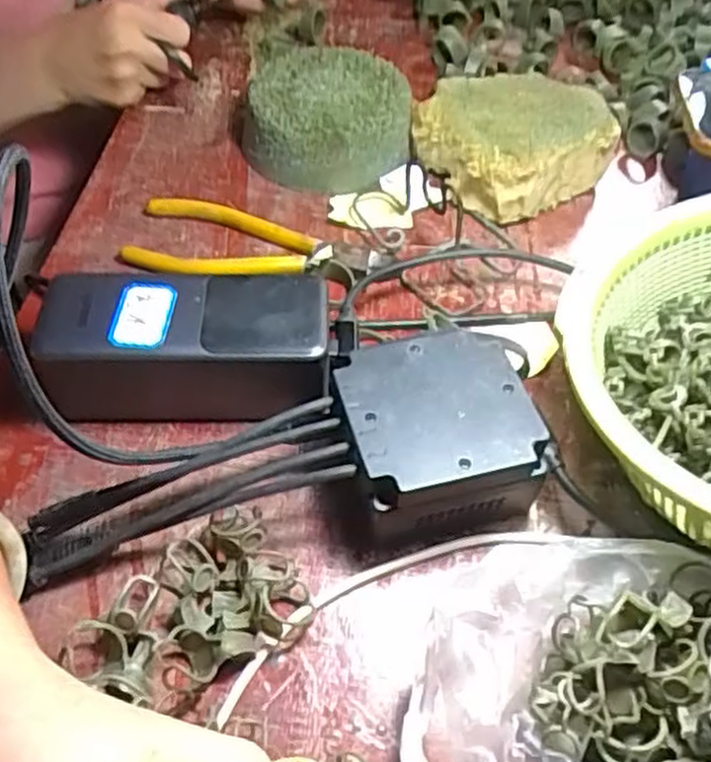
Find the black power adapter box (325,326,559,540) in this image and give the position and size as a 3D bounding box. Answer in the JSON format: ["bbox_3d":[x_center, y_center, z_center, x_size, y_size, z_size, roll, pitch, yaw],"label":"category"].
[{"bbox_3d":[0.035,0.025,0.337,0.077,0.052,0.074,-12,50,-12],"label":"black power adapter box"}]

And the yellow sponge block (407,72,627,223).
[{"bbox_3d":[0.101,-0.159,0.490,0.120,0.043,0.103,-28,56,-24],"label":"yellow sponge block"}]

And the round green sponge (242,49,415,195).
[{"bbox_3d":[-0.019,-0.174,0.497,0.105,0.050,0.095,2,49,-1],"label":"round green sponge"}]

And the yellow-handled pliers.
[{"bbox_3d":[-0.058,-0.083,0.435,0.140,0.018,0.059,4,49,1],"label":"yellow-handled pliers"}]

